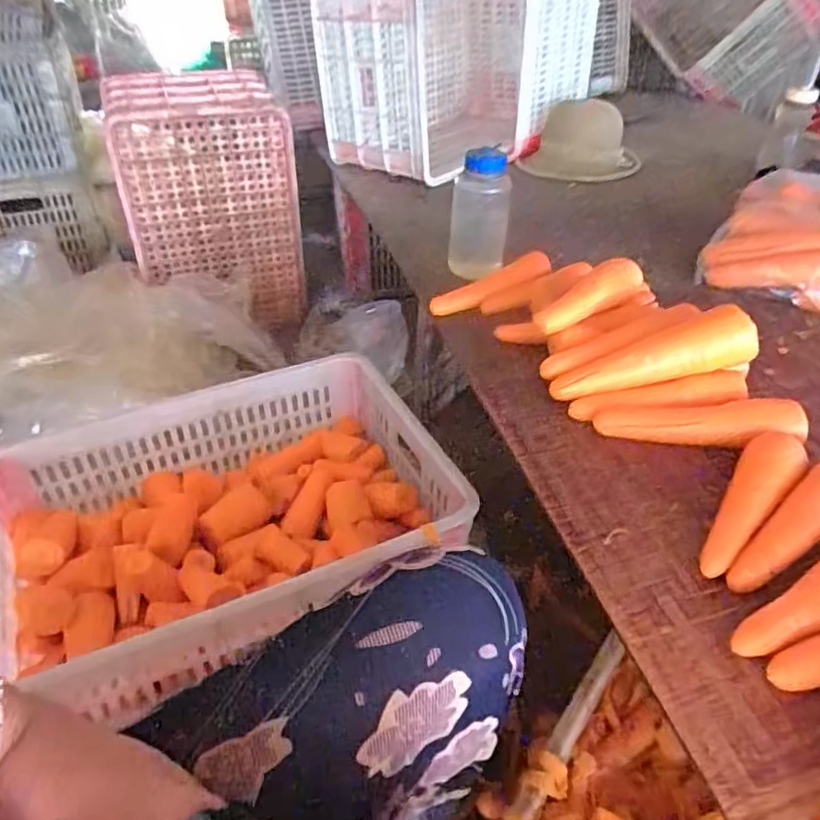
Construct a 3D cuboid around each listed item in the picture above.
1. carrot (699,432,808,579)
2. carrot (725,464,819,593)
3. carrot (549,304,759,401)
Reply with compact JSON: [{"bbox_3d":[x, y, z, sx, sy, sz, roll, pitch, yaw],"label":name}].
[{"bbox_3d":[0.302,0.080,0.559,0.046,0.034,0.171,29,47,31],"label":"carrot"},{"bbox_3d":[0.336,0.099,0.548,0.191,0.053,0.051,-22,44,-25],"label":"carrot"},{"bbox_3d":[0.257,-0.054,0.680,0.213,0.050,0.042,-17,38,8],"label":"carrot"}]

